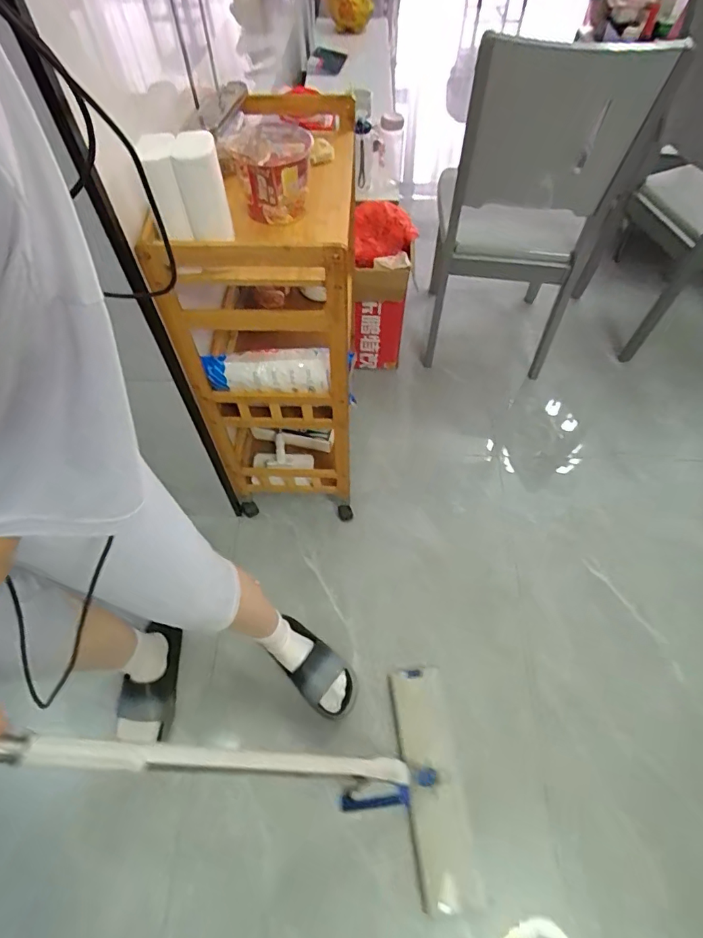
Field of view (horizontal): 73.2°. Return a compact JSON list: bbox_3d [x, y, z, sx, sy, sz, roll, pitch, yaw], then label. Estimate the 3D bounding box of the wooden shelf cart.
[{"bbox_3d":[-0.151,-0.357,1.078,0.307,0.794,0.584,1,58,2],"label":"wooden shelf cart"}]

